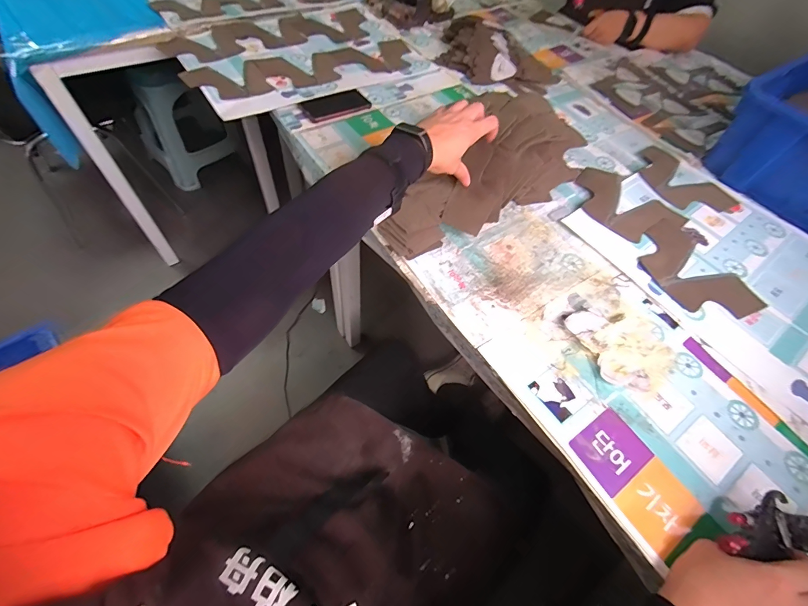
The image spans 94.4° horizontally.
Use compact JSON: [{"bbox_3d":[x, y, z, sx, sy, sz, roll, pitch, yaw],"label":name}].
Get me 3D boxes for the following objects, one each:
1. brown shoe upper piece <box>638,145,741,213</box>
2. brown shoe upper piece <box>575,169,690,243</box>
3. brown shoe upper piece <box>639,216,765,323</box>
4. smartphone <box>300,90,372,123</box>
[{"bbox_3d":[0.541,-0.235,0.738,0.136,0.004,0.202,-29,66,-24],"label":"brown shoe upper piece"},{"bbox_3d":[0.401,-0.179,0.685,0.194,0.009,0.137,41,62,18],"label":"brown shoe upper piece"},{"bbox_3d":[0.466,-0.053,0.612,0.139,0.011,0.197,-20,62,-18],"label":"brown shoe upper piece"},{"bbox_3d":[-0.142,-0.416,0.792,0.142,0.010,0.082,-28,64,-21],"label":"smartphone"}]

